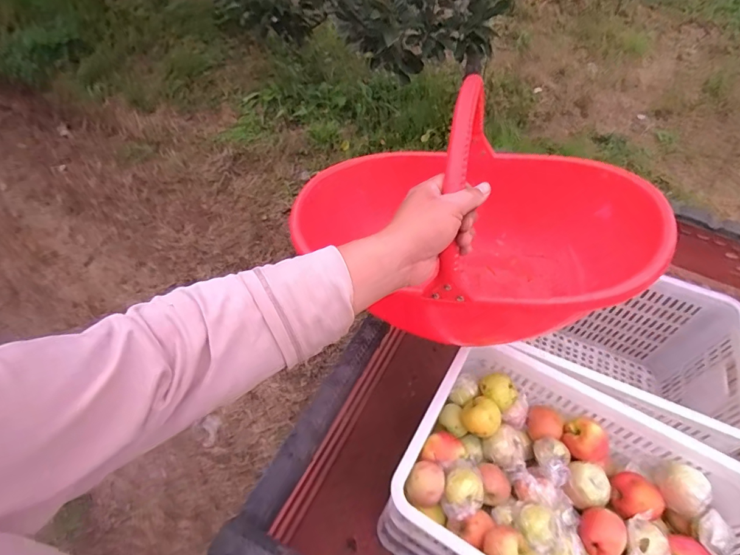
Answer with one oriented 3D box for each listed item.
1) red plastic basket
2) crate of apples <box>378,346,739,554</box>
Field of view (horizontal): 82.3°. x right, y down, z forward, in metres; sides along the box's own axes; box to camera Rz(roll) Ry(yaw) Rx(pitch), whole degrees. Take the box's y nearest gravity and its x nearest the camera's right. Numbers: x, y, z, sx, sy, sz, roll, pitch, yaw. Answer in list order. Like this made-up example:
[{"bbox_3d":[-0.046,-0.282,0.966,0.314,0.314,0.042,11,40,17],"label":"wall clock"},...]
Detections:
[{"bbox_3d":[0.135,-0.099,0.620,0.482,0.331,0.322,7,51,1],"label":"red plastic basket"},{"bbox_3d":[0.337,0.403,0.740,0.521,0.274,0.368,24,55,20],"label":"crate of apples"}]

